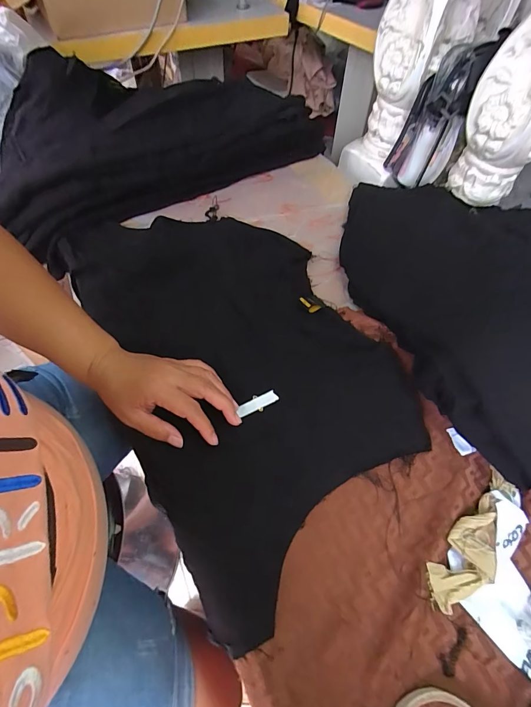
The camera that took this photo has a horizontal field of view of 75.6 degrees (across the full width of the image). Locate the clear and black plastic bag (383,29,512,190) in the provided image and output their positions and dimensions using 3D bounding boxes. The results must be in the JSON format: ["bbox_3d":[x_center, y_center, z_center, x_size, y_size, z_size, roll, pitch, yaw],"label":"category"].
[{"bbox_3d":[0.267,-0.370,0.545,0.055,0.202,0.090,-7,59,-7],"label":"clear and black plastic bag"}]

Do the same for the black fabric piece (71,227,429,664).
[{"bbox_3d":[-0.040,-0.021,0.408,0.287,0.036,0.505,-26,63,-14],"label":"black fabric piece"}]

